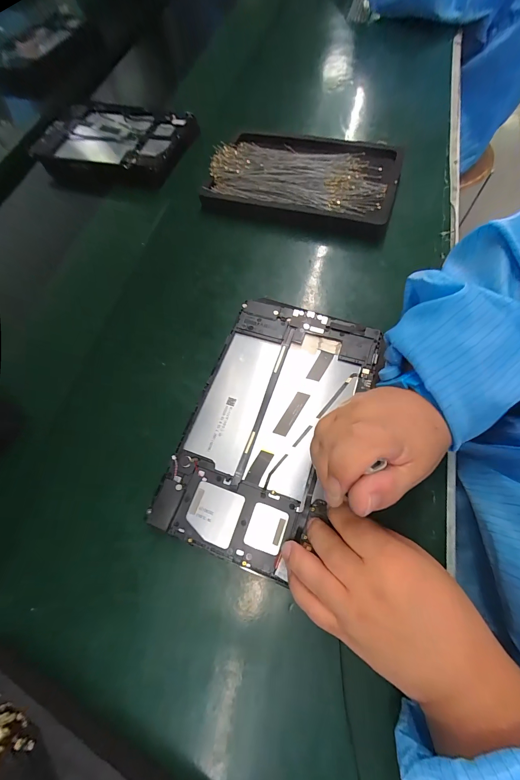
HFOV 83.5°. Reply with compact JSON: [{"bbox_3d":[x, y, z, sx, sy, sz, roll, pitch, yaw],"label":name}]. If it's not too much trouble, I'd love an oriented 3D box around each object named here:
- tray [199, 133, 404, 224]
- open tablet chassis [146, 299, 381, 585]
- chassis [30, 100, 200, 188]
[{"bbox_3d":[0.055,-0.292,0.405,0.251,0.033,0.148,14,70,11],"label":"tray"},{"bbox_3d":[0.011,0.024,0.267,0.140,0.012,0.238,19,69,11],"label":"open tablet chassis"},{"bbox_3d":[-0.242,-0.413,0.477,0.244,0.027,0.167,24,72,14],"label":"chassis"}]

